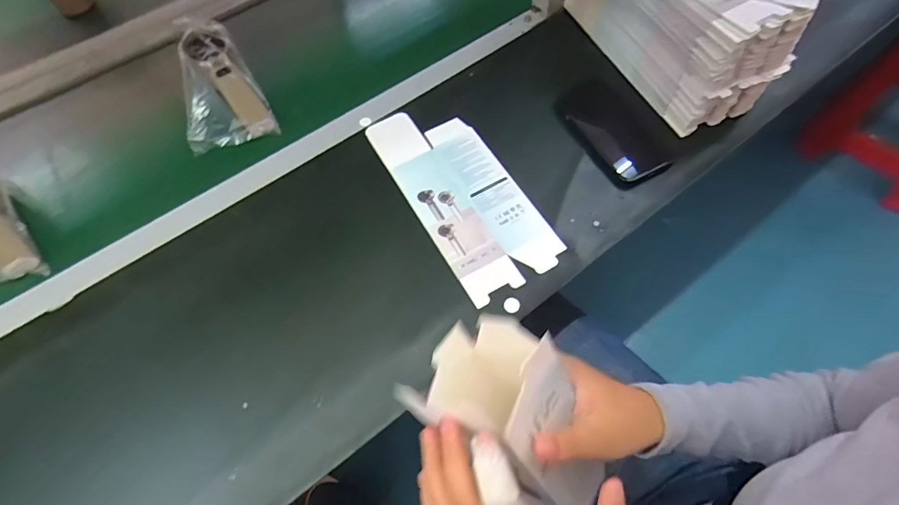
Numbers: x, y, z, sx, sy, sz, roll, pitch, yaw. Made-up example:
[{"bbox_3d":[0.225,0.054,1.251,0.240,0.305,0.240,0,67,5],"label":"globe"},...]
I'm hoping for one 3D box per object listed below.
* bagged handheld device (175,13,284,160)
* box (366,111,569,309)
[{"bbox_3d":[-0.307,-0.216,0.571,0.104,0.058,0.187,-29,65,-11],"label":"bagged handheld device"},{"bbox_3d":[0.011,-0.075,0.510,0.117,0.008,0.265,-27,62,-12],"label":"box"}]

